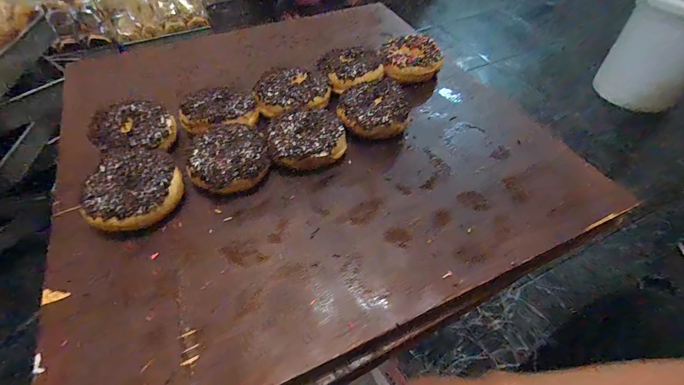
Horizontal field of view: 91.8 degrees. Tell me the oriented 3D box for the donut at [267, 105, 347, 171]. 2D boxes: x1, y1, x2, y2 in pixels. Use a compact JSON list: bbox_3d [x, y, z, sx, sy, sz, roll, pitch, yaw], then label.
[{"bbox_3d":[-0.043,-0.065,0.393,0.087,0.027,0.088,0,51,1],"label":"donut"}]

